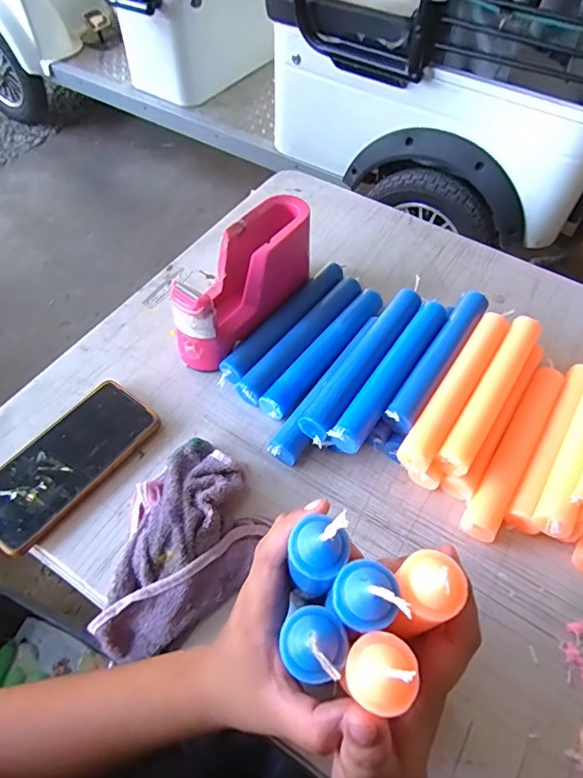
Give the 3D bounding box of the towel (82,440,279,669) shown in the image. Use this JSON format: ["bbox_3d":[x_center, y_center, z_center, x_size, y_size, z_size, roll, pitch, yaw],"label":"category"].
[{"bbox_3d":[-0.083,0.127,0.391,0.115,0.039,0.170,21,58,12],"label":"towel"}]

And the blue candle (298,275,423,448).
[{"bbox_3d":[0.076,-0.032,0.481,0.029,0.026,0.207,30,60,17],"label":"blue candle"}]

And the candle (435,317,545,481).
[{"bbox_3d":[0.190,0.000,0.459,0.028,0.022,0.196,31,61,17],"label":"candle"}]

